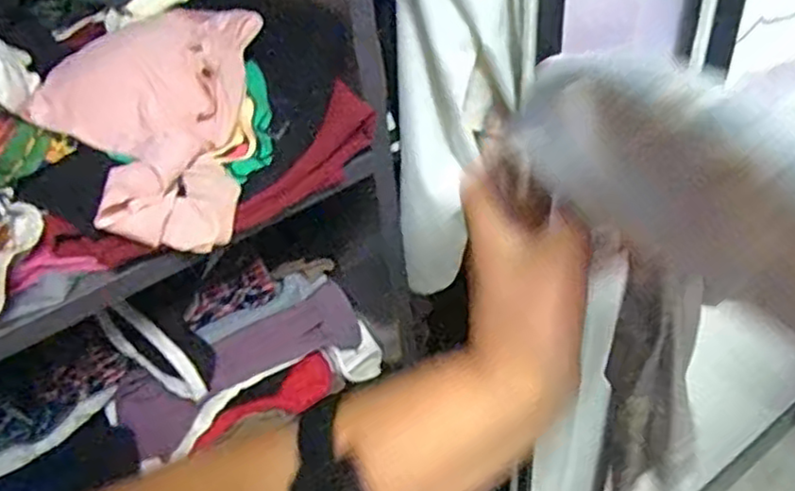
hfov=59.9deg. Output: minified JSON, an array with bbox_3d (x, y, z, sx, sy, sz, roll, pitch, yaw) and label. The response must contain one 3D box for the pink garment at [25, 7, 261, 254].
[{"bbox_3d":[-0.160,-0.094,0.487,0.160,0.062,0.219,-29,46,-23],"label":"pink garment"}]

